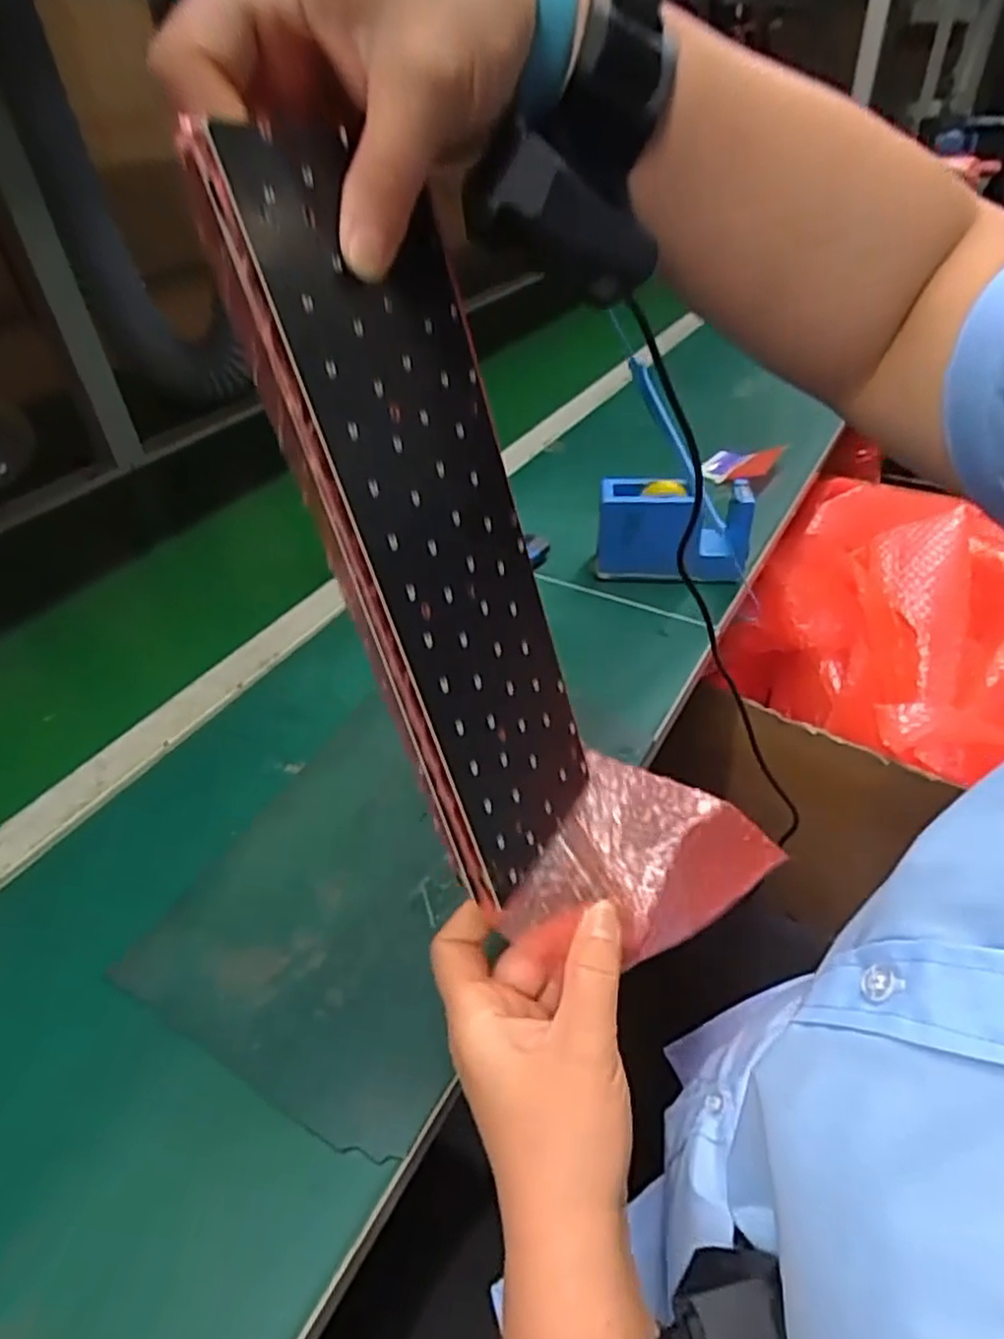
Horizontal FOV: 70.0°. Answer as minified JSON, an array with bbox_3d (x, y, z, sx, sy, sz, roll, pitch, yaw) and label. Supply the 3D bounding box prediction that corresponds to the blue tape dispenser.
[{"bbox_3d":[0.152,-0.125,0.639,0.130,0.080,0.051,4,41,8],"label":"blue tape dispenser"}]

